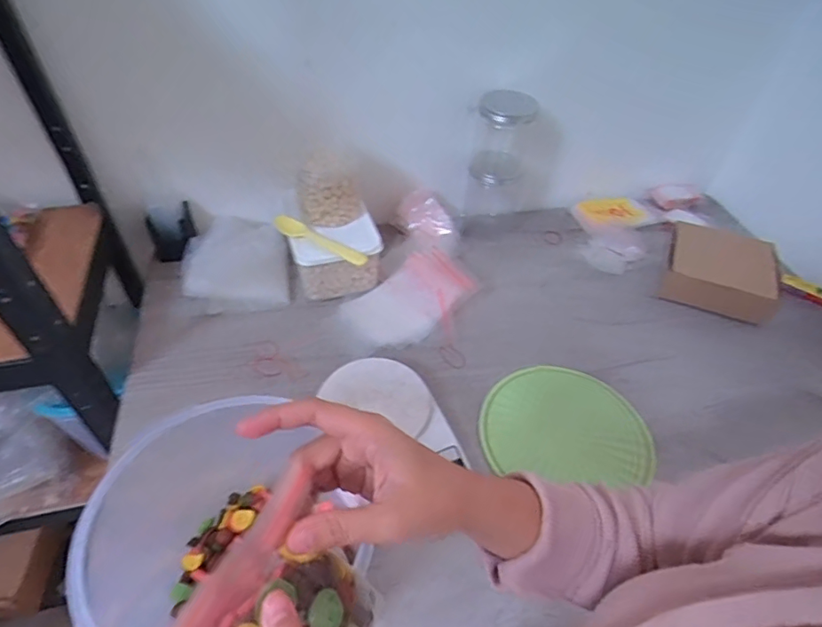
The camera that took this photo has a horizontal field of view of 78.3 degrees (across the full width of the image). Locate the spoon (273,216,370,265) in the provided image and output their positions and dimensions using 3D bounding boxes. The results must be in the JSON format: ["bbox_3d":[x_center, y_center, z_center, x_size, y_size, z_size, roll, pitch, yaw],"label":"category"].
[{"bbox_3d":[-0.131,-0.108,0.726,0.158,0.015,0.034,26,50,20],"label":"spoon"}]

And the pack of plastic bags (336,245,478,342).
[{"bbox_3d":[-0.005,-0.024,0.763,0.189,0.039,0.127,-34,57,-30],"label":"pack of plastic bags"}]

